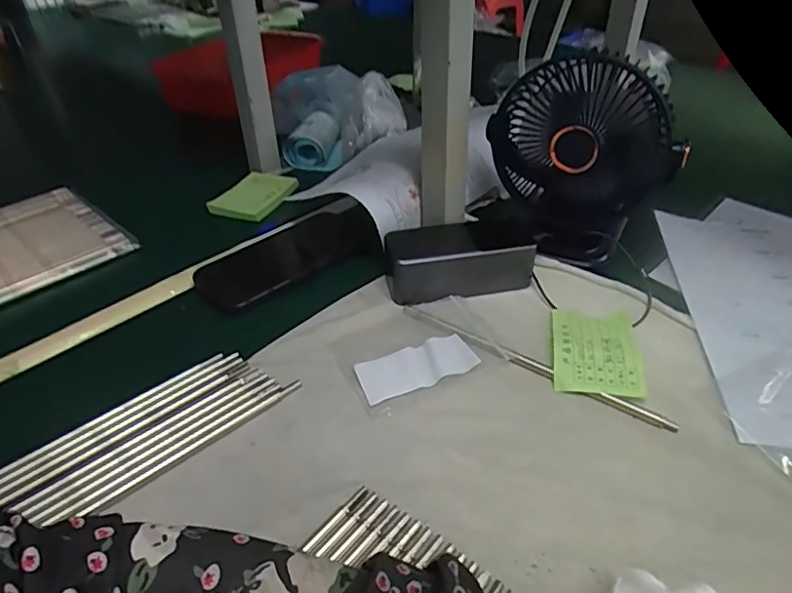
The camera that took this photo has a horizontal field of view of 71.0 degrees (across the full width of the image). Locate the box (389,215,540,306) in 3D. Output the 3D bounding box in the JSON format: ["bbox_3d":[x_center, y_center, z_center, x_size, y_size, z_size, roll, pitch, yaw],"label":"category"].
[{"bbox_3d":[0.057,-0.038,0.510,0.135,0.045,0.066,-10,38,-12],"label":"box"}]

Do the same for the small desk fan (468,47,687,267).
[{"bbox_3d":[0.159,-0.111,0.494,0.156,0.179,0.069,15,40,20],"label":"small desk fan"}]

